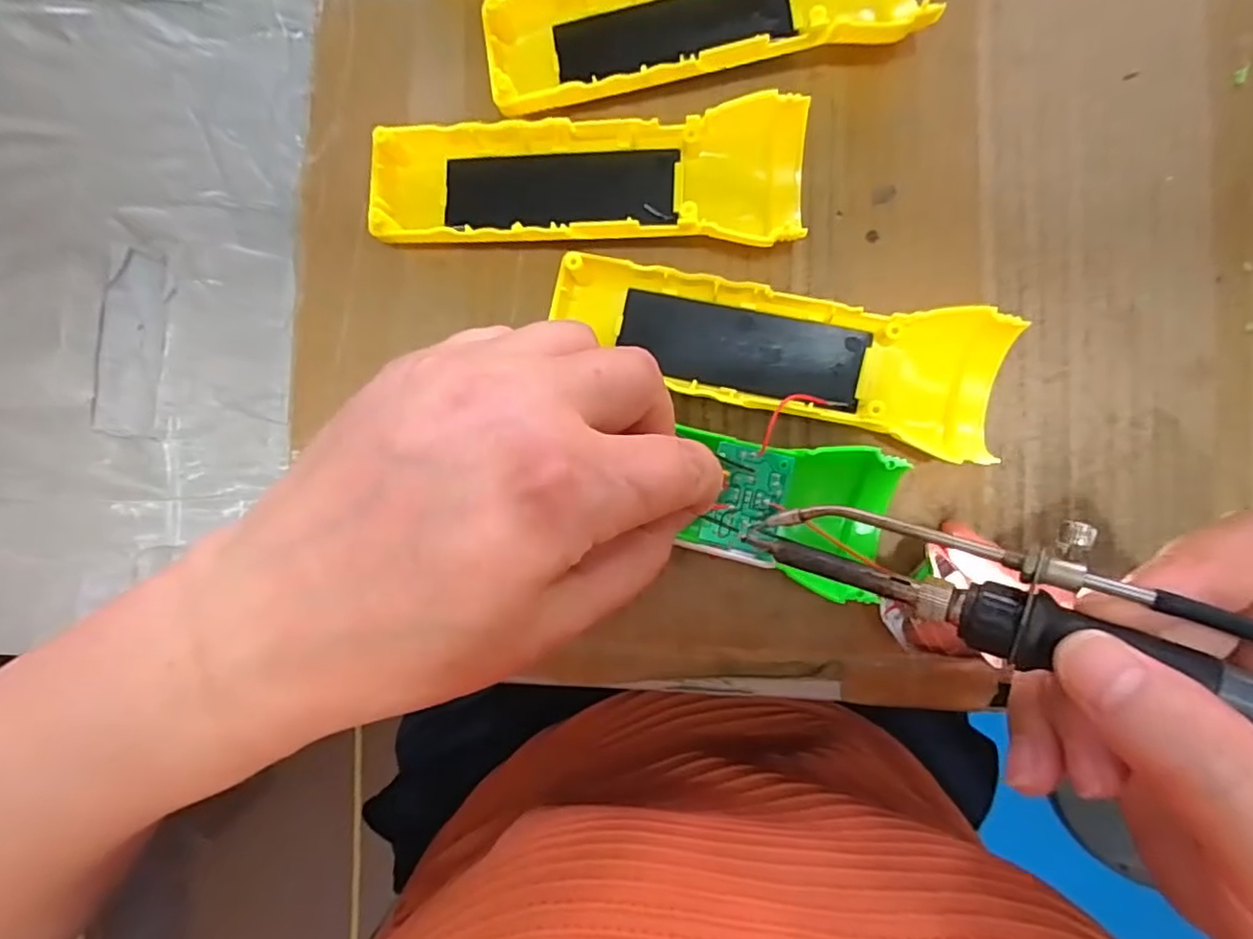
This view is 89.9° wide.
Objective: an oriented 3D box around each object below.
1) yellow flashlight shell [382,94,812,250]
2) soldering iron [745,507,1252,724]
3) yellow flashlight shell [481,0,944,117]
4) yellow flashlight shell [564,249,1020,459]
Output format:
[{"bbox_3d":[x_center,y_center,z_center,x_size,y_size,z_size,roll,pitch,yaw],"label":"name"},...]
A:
[{"bbox_3d":[-0.016,-0.109,0.239,0.161,0.026,0.050,4,87,5],"label":"yellow flashlight shell"},{"bbox_3d":[0.131,0.040,0.156,0.209,0.019,0.034,18,88,31],"label":"soldering iron"},{"bbox_3d":[0.029,-0.175,0.240,0.164,0.025,0.060,-8,86,4],"label":"yellow flashlight shell"},{"bbox_3d":[0.053,-0.045,0.231,0.160,0.027,0.046,15,88,5],"label":"yellow flashlight shell"}]

